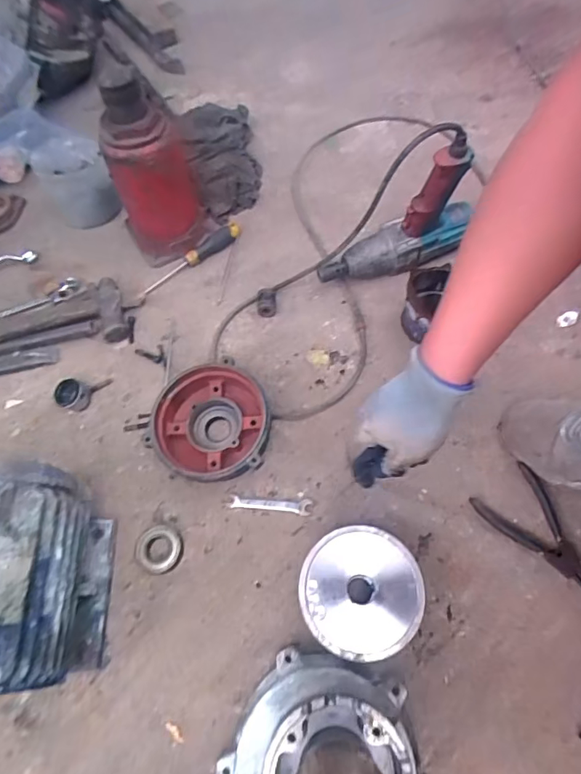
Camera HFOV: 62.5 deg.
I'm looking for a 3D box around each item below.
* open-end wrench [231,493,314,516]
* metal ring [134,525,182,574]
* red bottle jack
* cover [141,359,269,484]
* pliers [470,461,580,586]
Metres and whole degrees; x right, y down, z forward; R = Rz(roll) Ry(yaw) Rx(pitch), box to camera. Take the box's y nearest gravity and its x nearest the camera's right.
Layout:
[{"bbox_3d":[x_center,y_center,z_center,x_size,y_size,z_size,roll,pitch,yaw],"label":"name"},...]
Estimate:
[{"bbox_3d":[-0.026,0.157,0.640,0.108,0.006,0.022,2,62,6],"label":"open-end wrench"},{"bbox_3d":[-0.172,0.211,0.624,0.060,0.015,0.062,-2,62,3],"label":"metal ring"},{"bbox_3d":[-0.224,-0.344,0.765,0.136,0.278,0.111,-23,62,-8],"label":"red bottle jack"},{"bbox_3d":[-0.109,0.061,0.663,0.168,0.068,0.163,-25,63,-9],"label":"cover"},{"bbox_3d":[0.317,0.183,0.598,0.092,0.007,0.161,-33,64,-13],"label":"pliers"}]

